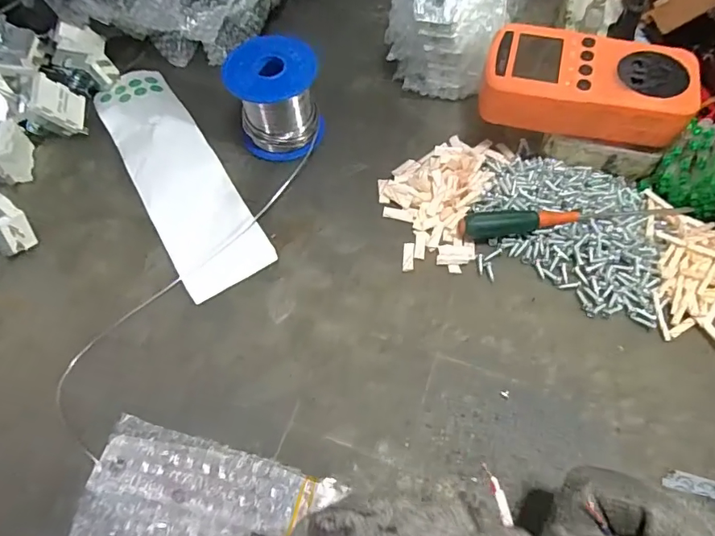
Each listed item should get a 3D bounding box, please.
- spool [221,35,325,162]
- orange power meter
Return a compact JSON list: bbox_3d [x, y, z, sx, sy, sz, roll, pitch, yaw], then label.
[{"bbox_3d":[-0.058,-0.121,0.345,0.060,0.061,0.055,-4,62,0],"label":"spool"},{"bbox_3d":[0.148,-0.120,0.313,0.124,0.038,0.062,16,64,10],"label":"orange power meter"}]

